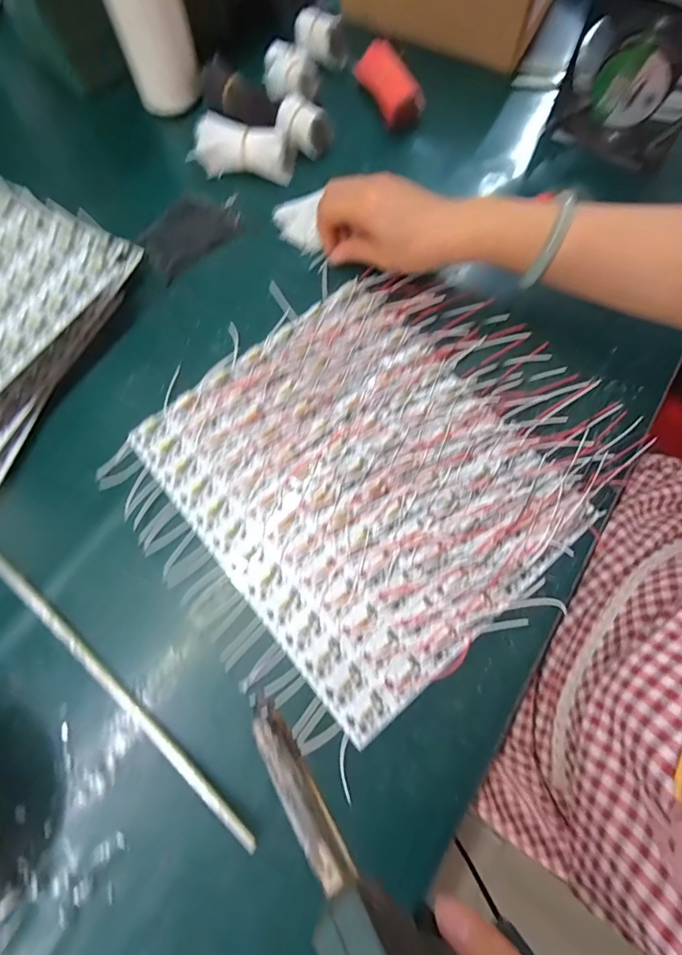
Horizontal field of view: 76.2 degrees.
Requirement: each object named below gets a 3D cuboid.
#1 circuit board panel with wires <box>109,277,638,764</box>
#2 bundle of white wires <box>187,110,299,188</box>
[{"bbox_3d":[0.028,-0.016,0.342,0.345,0.015,0.290,-40,77,-11],"label":"circuit board panel with wires"},{"bbox_3d":[-0.095,-0.321,0.426,0.096,0.036,0.039,12,73,4],"label":"bundle of white wires"}]

